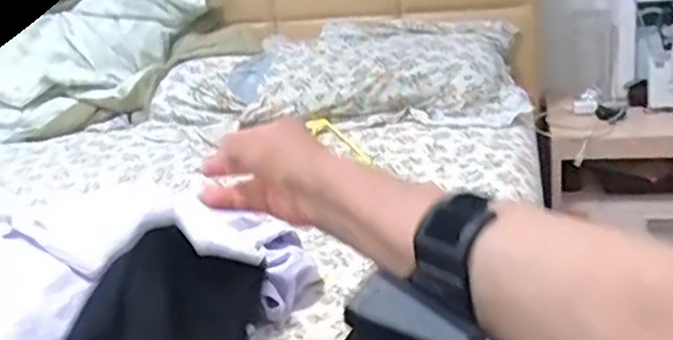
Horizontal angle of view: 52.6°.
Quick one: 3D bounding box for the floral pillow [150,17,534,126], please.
[{"bbox_3d":[0.018,-0.210,1.423,0.696,0.130,0.377,-1,20,15],"label":"floral pillow"}]

